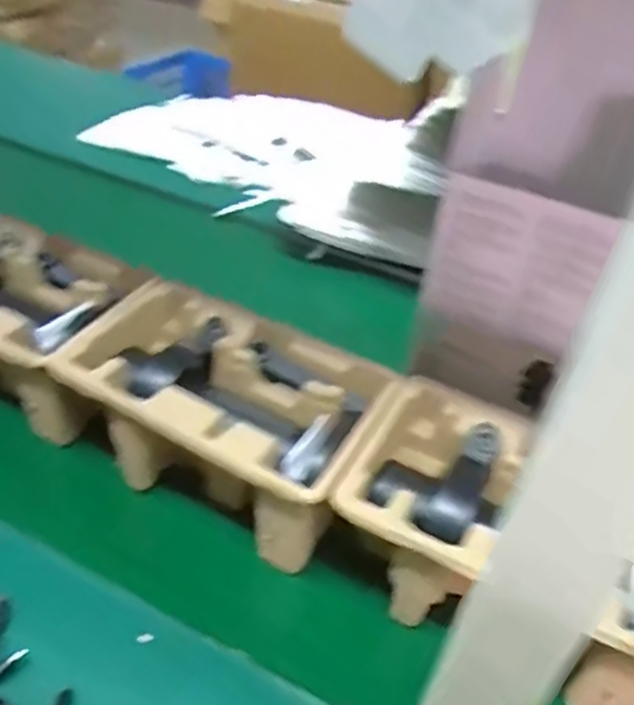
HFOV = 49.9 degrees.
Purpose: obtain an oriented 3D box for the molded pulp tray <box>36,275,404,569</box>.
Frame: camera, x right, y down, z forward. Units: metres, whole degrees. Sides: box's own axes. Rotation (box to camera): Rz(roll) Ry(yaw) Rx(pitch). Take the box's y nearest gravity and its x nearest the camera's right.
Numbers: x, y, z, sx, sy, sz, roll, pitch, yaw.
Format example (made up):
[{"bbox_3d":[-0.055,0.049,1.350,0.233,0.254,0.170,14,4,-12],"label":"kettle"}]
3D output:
[{"bbox_3d":[-0.071,0.044,0.542,0.243,0.097,0.160,21,42,19],"label":"molded pulp tray"}]

